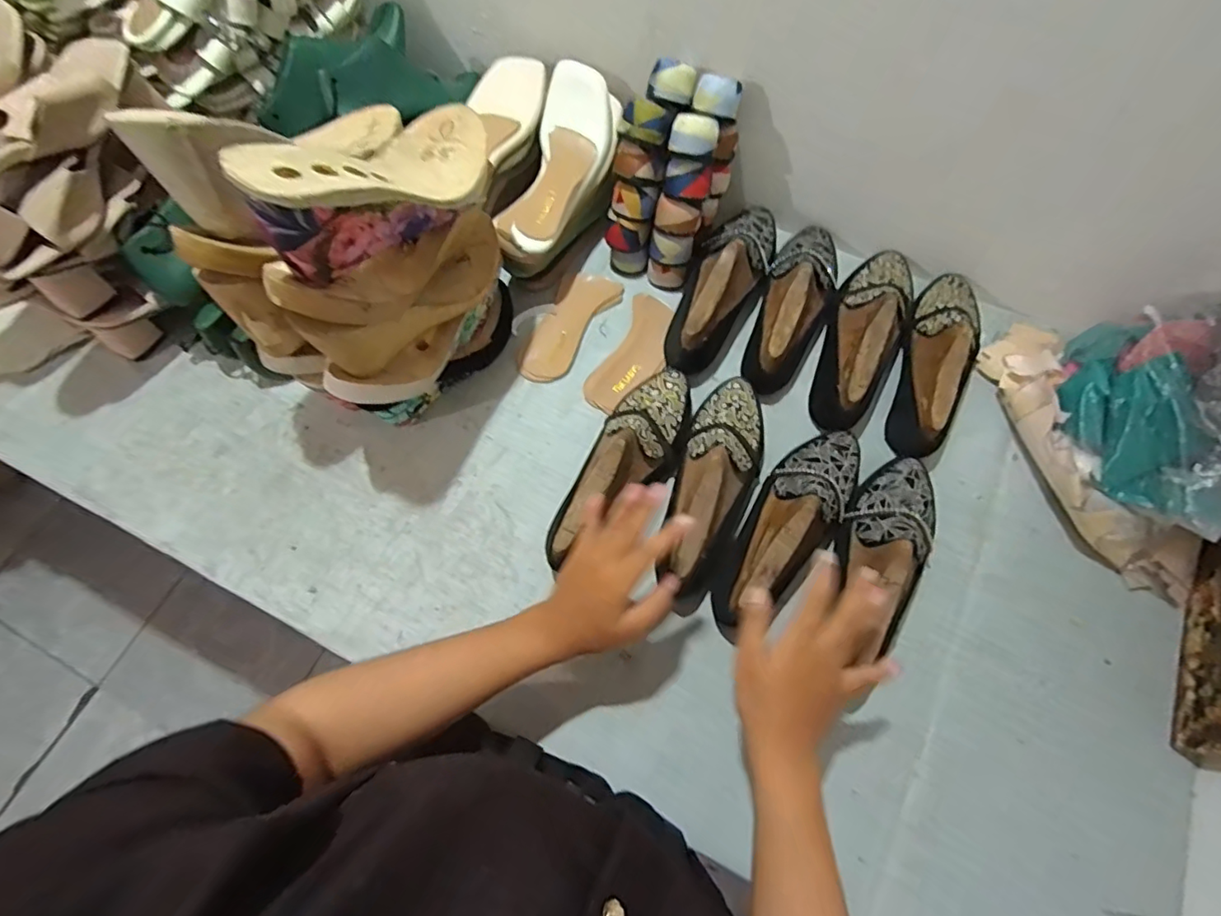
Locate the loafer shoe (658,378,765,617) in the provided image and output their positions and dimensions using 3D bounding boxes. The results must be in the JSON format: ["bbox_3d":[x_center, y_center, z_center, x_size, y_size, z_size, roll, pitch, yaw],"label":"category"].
[{"bbox_3d":[0.109,0.024,0.569,0.084,0.078,0.244,14,71,6],"label":"loafer shoe"}]

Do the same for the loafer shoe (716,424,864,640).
[{"bbox_3d":[0.184,0.055,0.555,0.081,0.082,0.219,35,74,13],"label":"loafer shoe"}]

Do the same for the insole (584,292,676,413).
[{"bbox_3d":[0.029,-0.124,0.672,0.068,0.007,0.162,24,74,11],"label":"insole"}]

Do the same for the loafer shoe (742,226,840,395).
[{"bbox_3d":[0.220,-0.187,0.659,0.082,0.081,0.237,21,70,9],"label":"loafer shoe"}]

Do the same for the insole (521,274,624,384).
[{"bbox_3d":[-0.054,-0.164,0.691,0.070,0.004,0.163,31,72,12],"label":"insole"}]

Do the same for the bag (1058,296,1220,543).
[{"bbox_3d":[0.545,-0.057,0.516,0.181,0.109,0.211,-21,70,-8],"label":"bag"}]

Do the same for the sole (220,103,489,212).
[{"bbox_3d":[-0.182,-0.236,0.434,0.099,0.062,0.246,21,34,9],"label":"sole"}]

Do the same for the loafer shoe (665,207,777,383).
[{"bbox_3d":[0.138,-0.214,0.666,0.085,0.086,0.254,21,70,9],"label":"loafer shoe"}]

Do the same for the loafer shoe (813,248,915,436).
[{"bbox_3d":[0.296,-0.147,0.639,0.085,0.081,0.245,17,69,7],"label":"loafer shoe"}]

